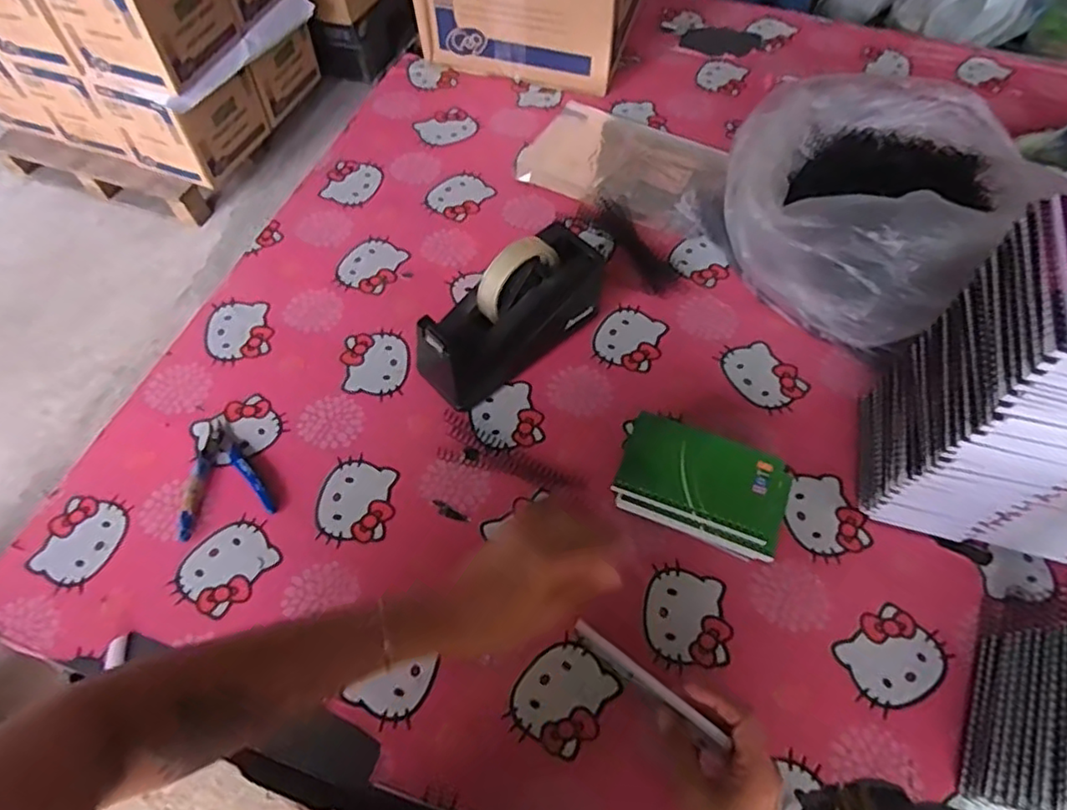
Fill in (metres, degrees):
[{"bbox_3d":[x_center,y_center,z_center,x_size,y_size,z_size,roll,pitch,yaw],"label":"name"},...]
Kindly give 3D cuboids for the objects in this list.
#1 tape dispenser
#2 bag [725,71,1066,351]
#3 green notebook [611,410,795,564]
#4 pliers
[{"bbox_3d":[-0.023,-0.103,0.662,0.205,0.120,0.088,-36,65,-20],"label":"tape dispenser"},{"bbox_3d":[0.362,-0.245,0.723,0.267,0.169,0.332,25,61,14],"label":"bag"},{"bbox_3d":[0.145,0.067,0.549,0.138,0.029,0.088,22,61,12],"label":"green notebook"},{"bbox_3d":[-0.310,0.075,0.615,0.083,0.009,0.122,-35,65,-20],"label":"pliers"}]

